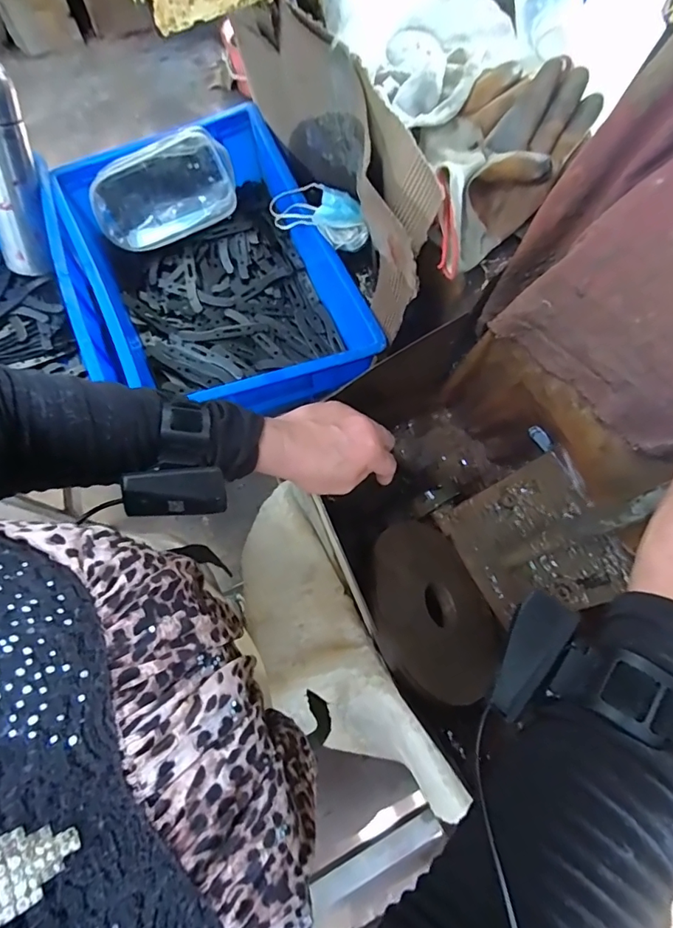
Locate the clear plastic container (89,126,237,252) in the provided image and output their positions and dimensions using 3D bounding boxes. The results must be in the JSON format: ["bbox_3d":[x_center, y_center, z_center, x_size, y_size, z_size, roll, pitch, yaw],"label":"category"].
[{"bbox_3d":[-0.245,-0.392,0.678,0.195,0.114,0.060,-20,42,0],"label":"clear plastic container"}]

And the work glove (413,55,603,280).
[{"bbox_3d":[0.140,-0.283,0.441,0.123,0.066,0.186,39,80,6],"label":"work glove"}]

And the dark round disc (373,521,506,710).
[{"bbox_3d":[0.112,0.157,0.516,0.023,0.185,0.189,-38,84,34],"label":"dark round disc"}]

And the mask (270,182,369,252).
[{"bbox_3d":[-0.024,-0.321,0.605,0.132,0.046,0.059,20,79,3],"label":"mask"}]

